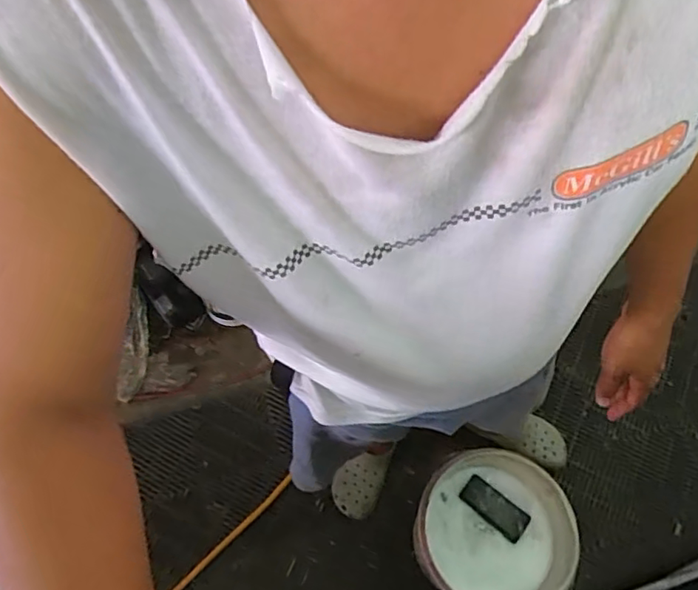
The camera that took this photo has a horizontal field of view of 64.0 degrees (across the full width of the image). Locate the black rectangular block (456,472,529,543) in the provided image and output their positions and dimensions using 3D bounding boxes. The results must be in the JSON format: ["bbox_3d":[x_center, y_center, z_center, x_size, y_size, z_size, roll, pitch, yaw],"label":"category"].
[{"bbox_3d":[0.306,0.449,1.181,0.142,0.015,0.068,37,68,18],"label":"black rectangular block"}]

